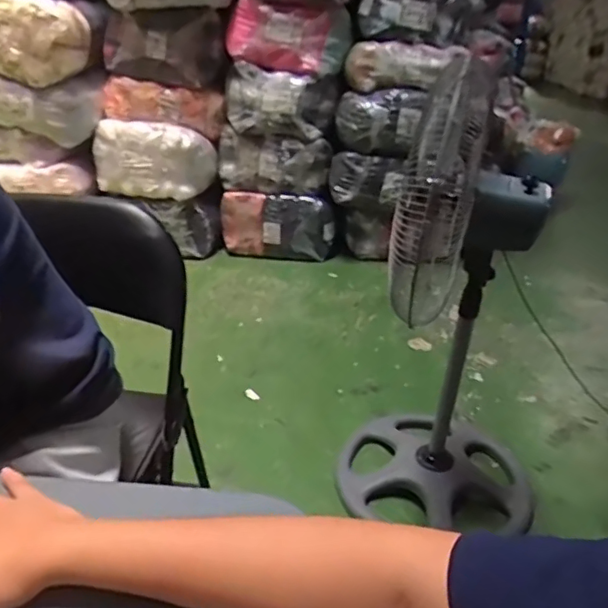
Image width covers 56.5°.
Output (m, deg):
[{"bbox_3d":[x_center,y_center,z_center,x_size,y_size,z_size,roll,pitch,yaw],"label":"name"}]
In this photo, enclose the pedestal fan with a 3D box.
[{"bbox_3d":[0.316,0.049,1.233,0.614,0.993,0.416,-16,32,-30],"label":"pedestal fan"}]

